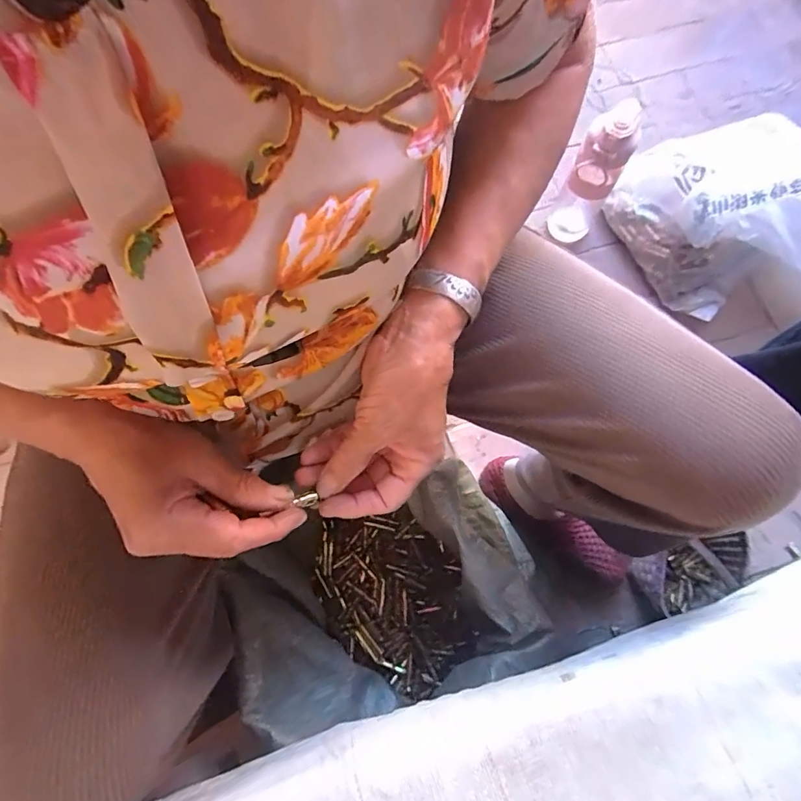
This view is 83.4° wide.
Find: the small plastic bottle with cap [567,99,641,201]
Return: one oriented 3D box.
[{"bbox_3d":[0.301,-0.358,0.675,0.070,0.139,0.073,27,77,9],"label":"small plastic bottle with cap"}]

